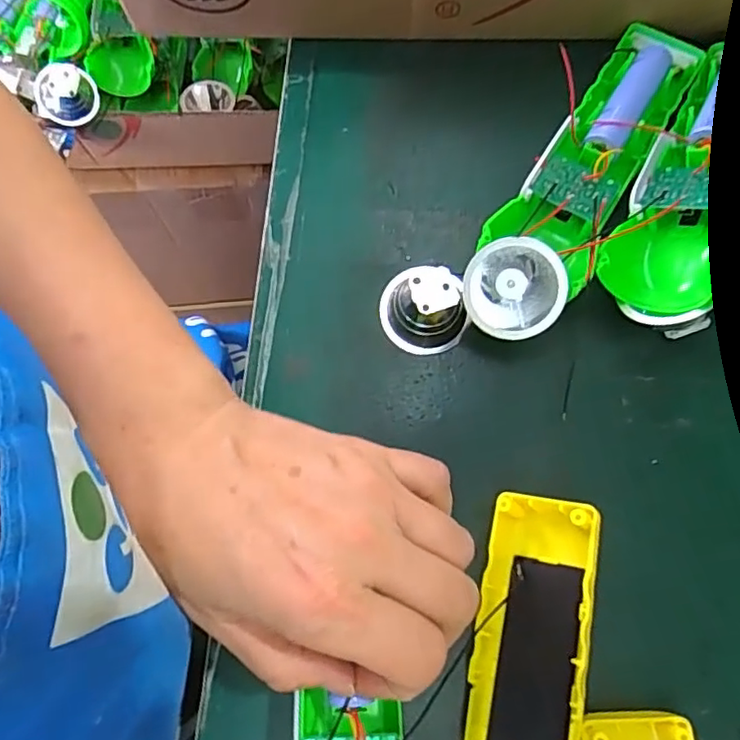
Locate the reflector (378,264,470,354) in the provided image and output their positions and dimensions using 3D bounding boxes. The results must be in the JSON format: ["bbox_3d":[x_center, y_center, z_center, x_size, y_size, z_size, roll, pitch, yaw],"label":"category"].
[{"bbox_3d":[0.025,-0.029,0.279,0.041,0.025,0.034,14,76,5],"label":"reflector"}]

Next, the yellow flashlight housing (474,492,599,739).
[{"bbox_3d":[0.059,0.131,0.229,0.046,0.030,0.159,10,74,4],"label":"yellow flashlight housing"}]

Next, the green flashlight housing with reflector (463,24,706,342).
[{"bbox_3d":[0.104,-0.097,0.289,0.048,0.040,0.186,29,78,9],"label":"green flashlight housing with reflector"}]

